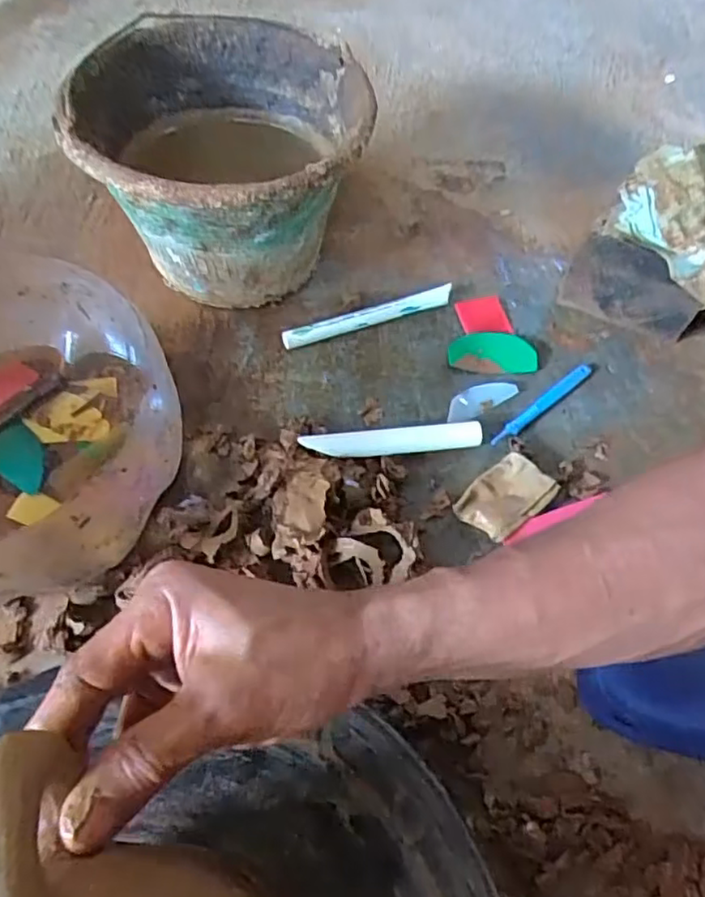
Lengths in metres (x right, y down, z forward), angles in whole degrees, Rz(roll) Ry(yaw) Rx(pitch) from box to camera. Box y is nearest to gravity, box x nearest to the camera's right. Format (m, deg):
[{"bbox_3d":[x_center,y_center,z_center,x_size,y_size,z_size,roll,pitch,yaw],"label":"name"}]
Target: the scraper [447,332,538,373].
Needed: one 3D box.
[{"bbox_3d":[0.132,-0.092,0.608,0.083,0.011,0.041,1,58,-2],"label":"scraper"}]

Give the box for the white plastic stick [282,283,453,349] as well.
[{"bbox_3d":[0.017,-0.127,0.623,0.173,0.021,0.015,-18,60,-14],"label":"white plastic stick"}]

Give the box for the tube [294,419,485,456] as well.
[{"bbox_3d":[0.034,-0.006,0.540,0.147,0.022,0.018,-5,58,-6],"label":"tube"}]

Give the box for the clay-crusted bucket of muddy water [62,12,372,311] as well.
[{"bbox_3d":[-0.116,-0.253,0.607,0.247,0.171,0.257,1,58,-2],"label":"clay-crusted bucket of muddy water"}]

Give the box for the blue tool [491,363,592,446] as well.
[{"bbox_3d":[0.170,-0.040,0.577,0.134,0.007,0.013,-36,66,-22],"label":"blue tool"}]

